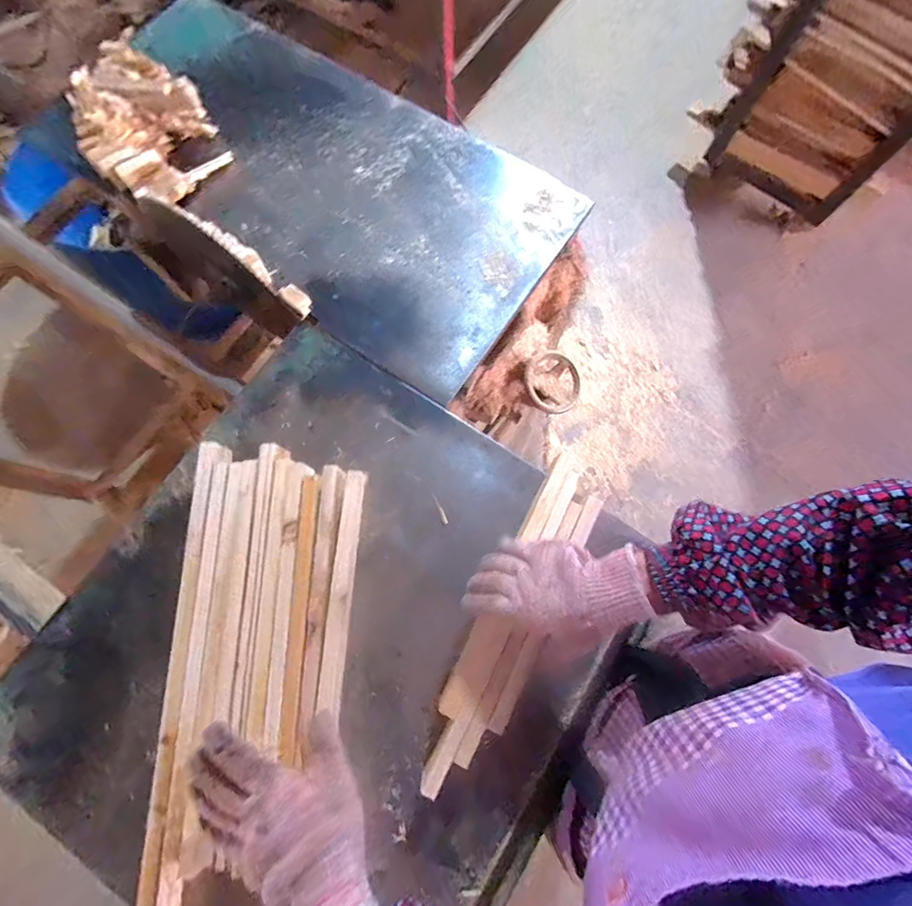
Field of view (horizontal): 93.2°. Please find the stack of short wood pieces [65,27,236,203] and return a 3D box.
[{"bbox_3d":[-0.476,-0.498,0.634,0.251,0.093,0.176,43,81,10],"label":"stack of short wood pieces"}]

